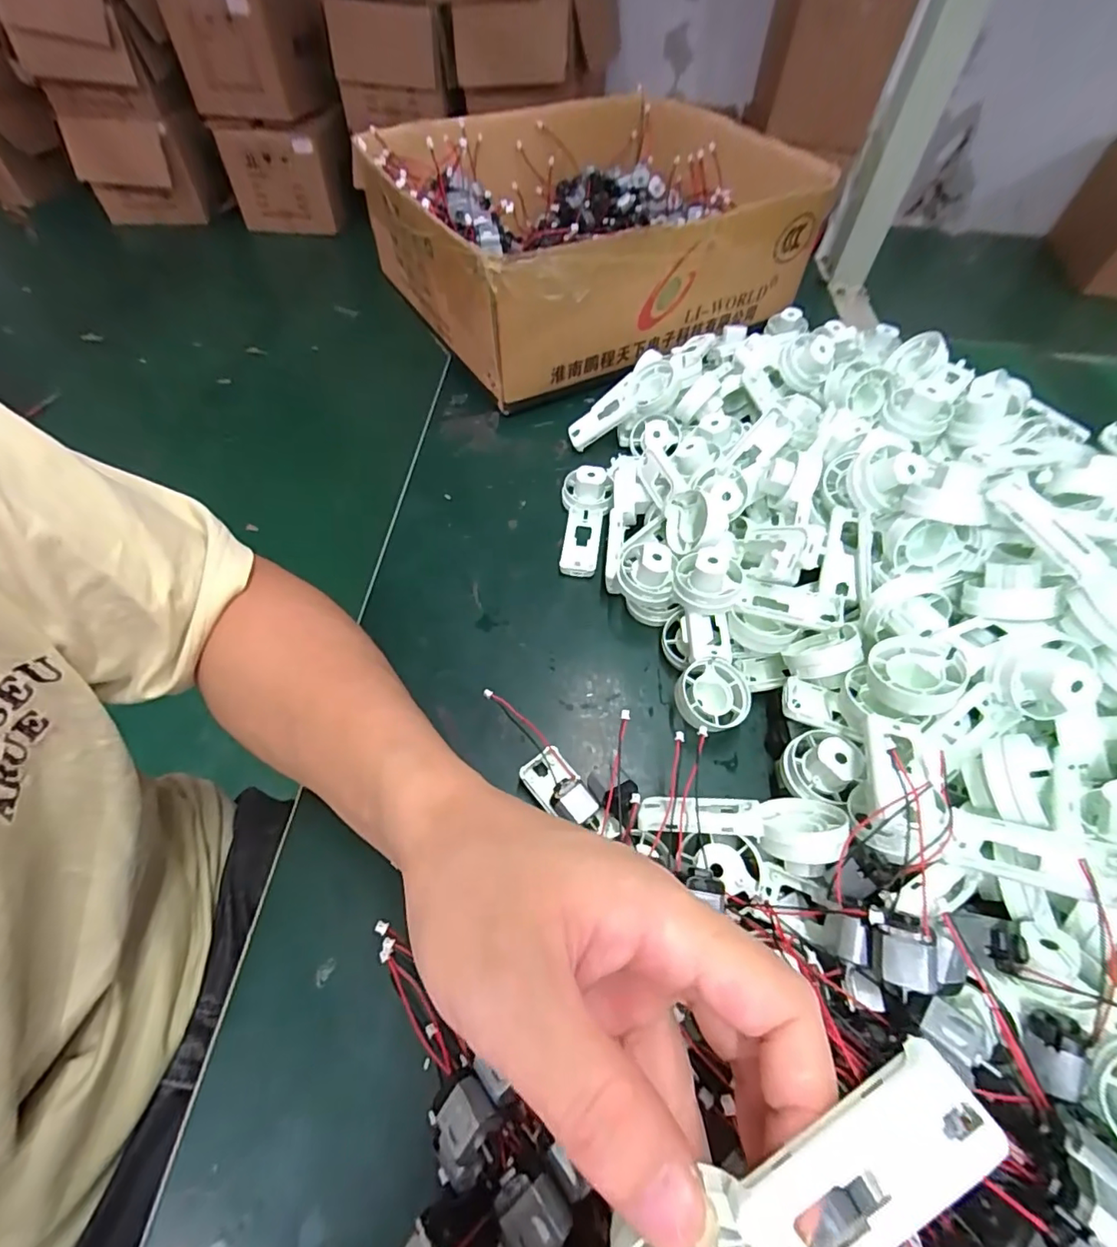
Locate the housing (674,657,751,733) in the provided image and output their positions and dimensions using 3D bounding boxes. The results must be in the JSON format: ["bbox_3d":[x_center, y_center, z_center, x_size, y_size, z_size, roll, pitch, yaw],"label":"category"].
[{"bbox_3d":[0.087,0.041,0.306,0.039,0.018,0.043,34,61,19],"label":"housing"}]

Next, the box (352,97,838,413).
[{"bbox_3d":[0.026,-0.401,0.550,0.388,0.125,0.345,-25,60,-18],"label":"box"}]

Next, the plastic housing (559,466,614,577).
[{"bbox_3d":[0.020,-0.074,0.388,0.036,0.028,0.084,4,55,0],"label":"plastic housing"}]

